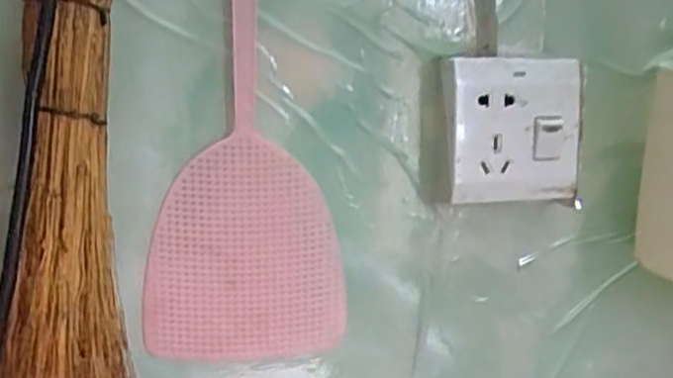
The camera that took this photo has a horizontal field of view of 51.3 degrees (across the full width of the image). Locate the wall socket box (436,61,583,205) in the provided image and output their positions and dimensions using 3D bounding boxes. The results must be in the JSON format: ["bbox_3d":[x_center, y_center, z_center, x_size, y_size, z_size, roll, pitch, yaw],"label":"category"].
[{"bbox_3d":[0.105,-0.035,0.424,0.086,0.084,0.030,-3,11,-24],"label":"wall socket box"}]

